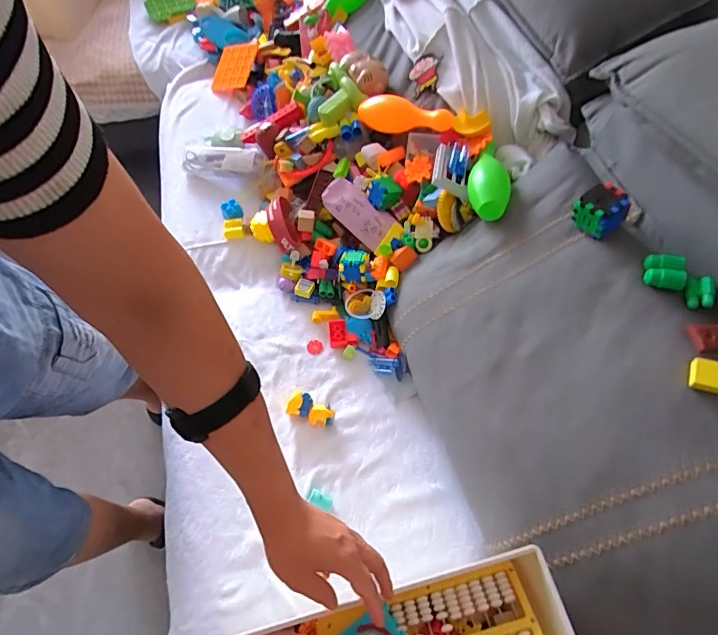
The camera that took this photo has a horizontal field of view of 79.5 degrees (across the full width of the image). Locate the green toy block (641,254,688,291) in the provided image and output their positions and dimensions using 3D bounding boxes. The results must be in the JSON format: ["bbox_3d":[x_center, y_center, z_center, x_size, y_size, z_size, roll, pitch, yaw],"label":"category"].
[{"bbox_3d":[0.386,-0.060,0.543,0.045,0.017,0.044,15,61,9],"label":"green toy block"}]

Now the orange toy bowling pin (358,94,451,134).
[{"bbox_3d":[0.084,-0.387,0.836,0.197,0.057,0.060,26,63,15],"label":"orange toy bowling pin"}]

